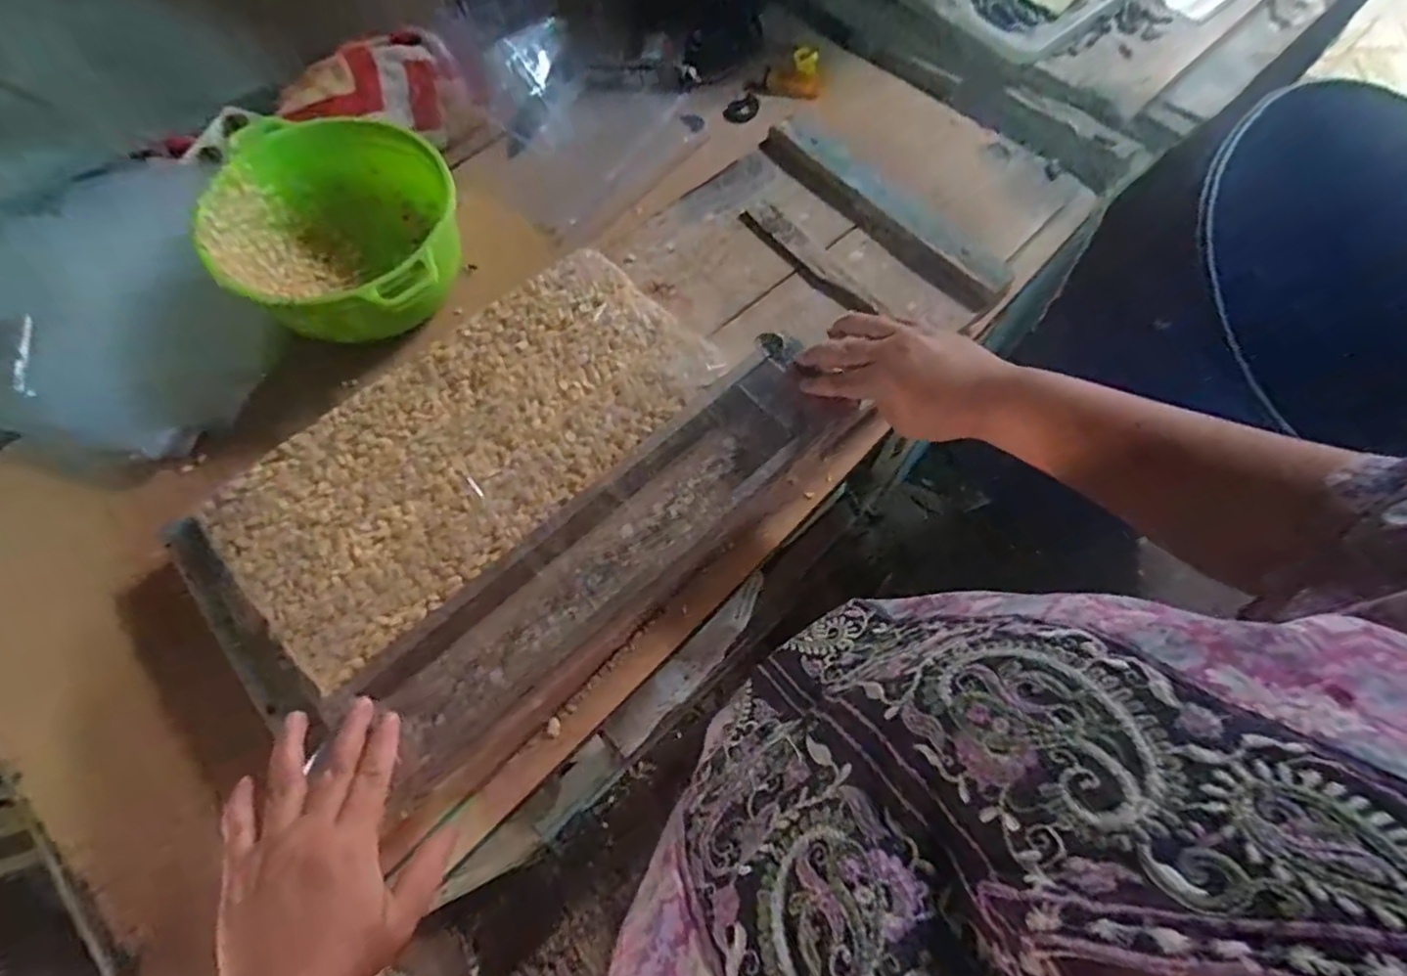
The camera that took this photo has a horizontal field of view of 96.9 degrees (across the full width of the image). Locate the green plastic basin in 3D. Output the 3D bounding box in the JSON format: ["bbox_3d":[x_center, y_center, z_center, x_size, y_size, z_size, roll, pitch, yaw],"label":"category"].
[{"bbox_3d":[-0.320,-0.222,0.576,0.193,0.118,0.202,2,71,4],"label":"green plastic basin"}]

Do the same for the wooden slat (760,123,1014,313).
[{"bbox_3d":[0.166,-0.266,0.596,0.042,0.031,0.283,-43,74,-12],"label":"wooden slat"}]

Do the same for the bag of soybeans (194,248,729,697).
[{"bbox_3d":[-0.175,-0.041,0.476,0.365,0.029,0.183,-43,74,-12],"label":"bag of soybeans"}]

